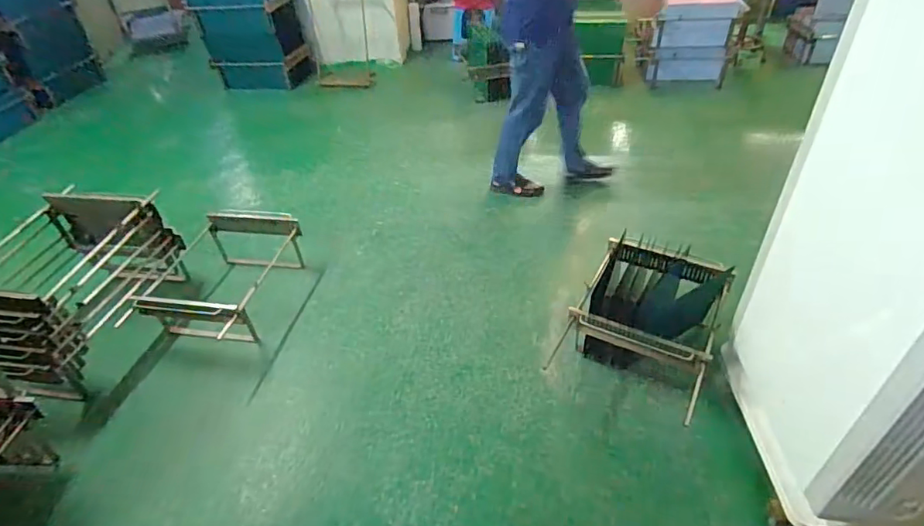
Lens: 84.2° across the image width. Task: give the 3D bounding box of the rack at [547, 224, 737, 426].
[{"bbox_3d":[0.614,0.189,1.721,0.442,0.332,0.530,20,46,26],"label":"rack"}]

